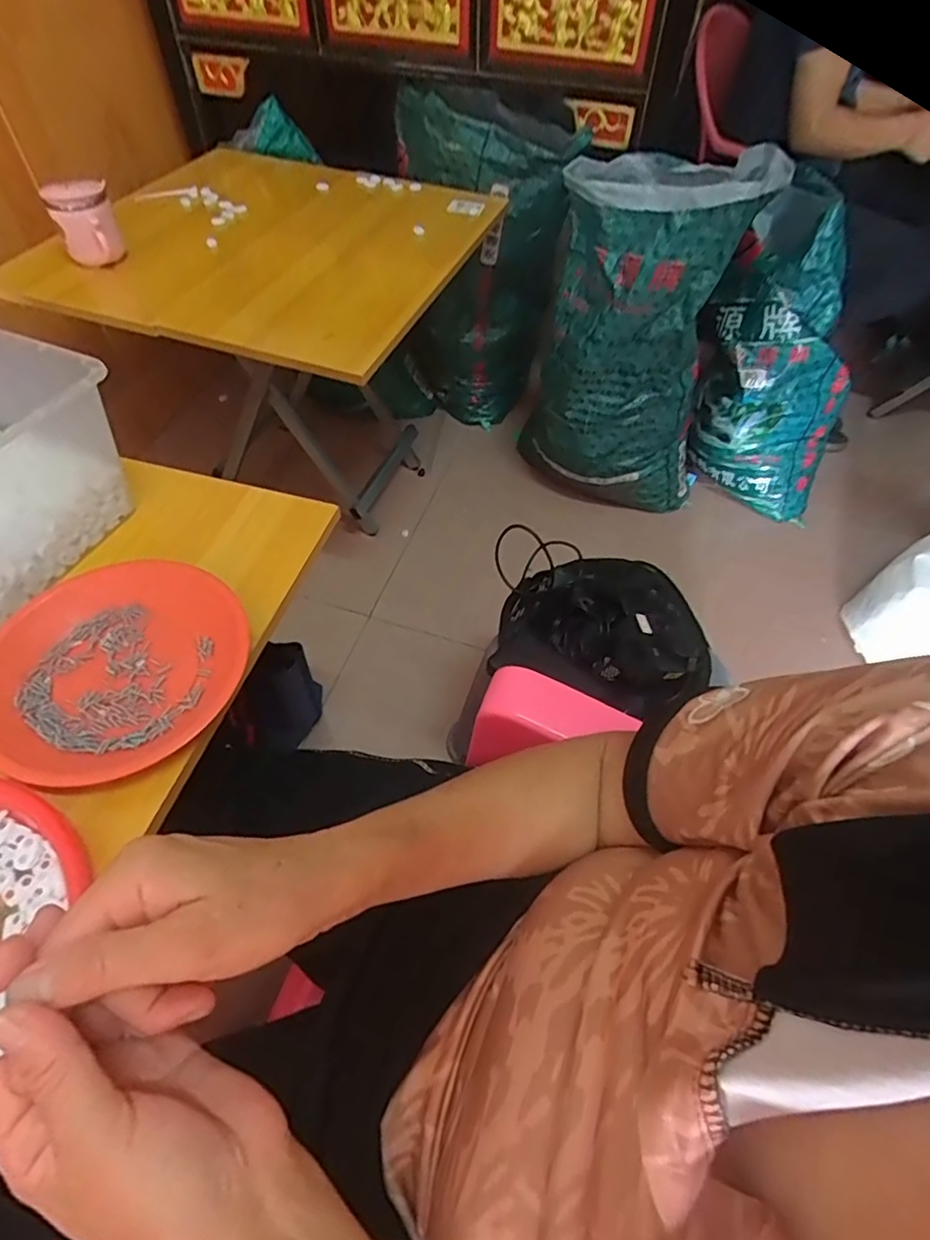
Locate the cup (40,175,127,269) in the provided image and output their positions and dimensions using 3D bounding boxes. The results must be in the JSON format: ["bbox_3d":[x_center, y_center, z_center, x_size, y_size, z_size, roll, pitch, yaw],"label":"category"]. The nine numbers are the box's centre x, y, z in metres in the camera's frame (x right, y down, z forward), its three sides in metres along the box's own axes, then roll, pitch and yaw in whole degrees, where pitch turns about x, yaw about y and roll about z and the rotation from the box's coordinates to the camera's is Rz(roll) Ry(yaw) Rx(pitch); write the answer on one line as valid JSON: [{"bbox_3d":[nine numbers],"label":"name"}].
[{"bbox_3d":[-0.524,-0.550,0.832,0.081,0.086,0.070,-23,58,-16],"label":"cup"}]

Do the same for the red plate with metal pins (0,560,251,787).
[{"bbox_3d":[-0.274,0.034,0.473,0.174,0.031,0.193,32,60,21],"label":"red plate with metal pins"}]

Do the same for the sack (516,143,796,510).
[{"bbox_3d":[0.286,-0.456,1.038,0.323,0.545,0.173,14,55,10],"label":"sack"}]

